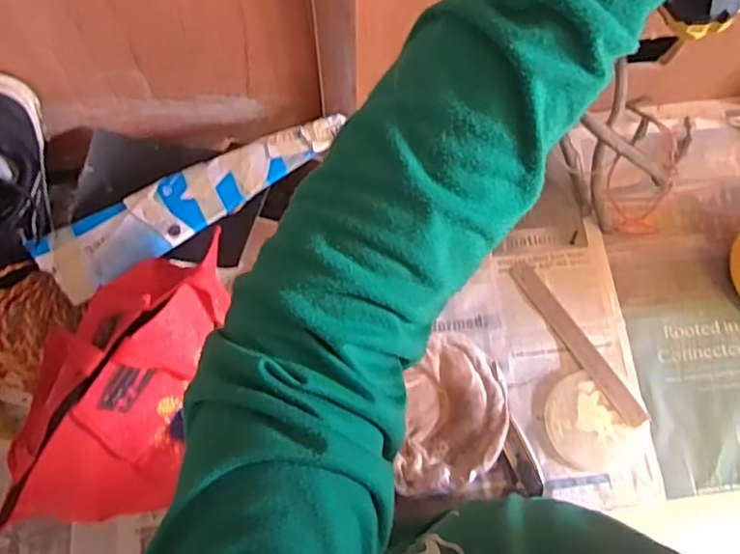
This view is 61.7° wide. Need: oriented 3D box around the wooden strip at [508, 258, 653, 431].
[{"bbox_3d":[0.252,0.078,0.760,0.029,0.005,0.235,-31,71,-8],"label":"wooden strip"}]

